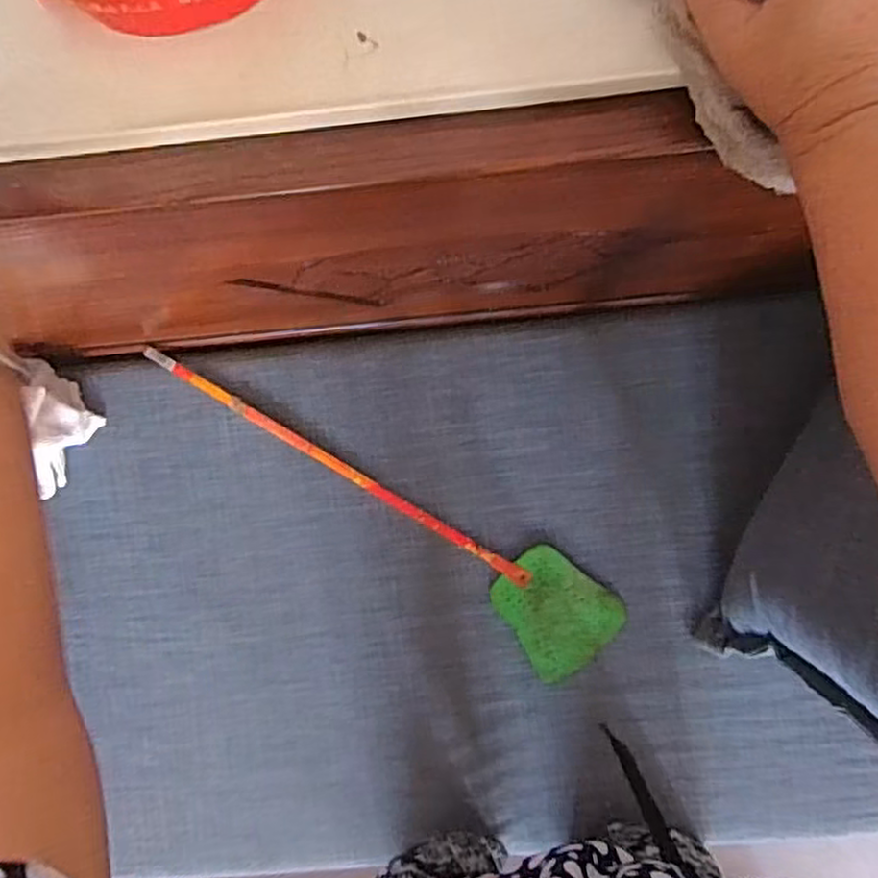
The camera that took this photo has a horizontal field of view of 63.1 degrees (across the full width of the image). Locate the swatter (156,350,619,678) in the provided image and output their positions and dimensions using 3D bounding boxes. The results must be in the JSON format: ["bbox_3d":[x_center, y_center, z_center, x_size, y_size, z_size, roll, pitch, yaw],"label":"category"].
[{"bbox_3d":[-0.072,0.074,0.838,0.616,0.007,0.122,32,91,2],"label":"swatter"}]

